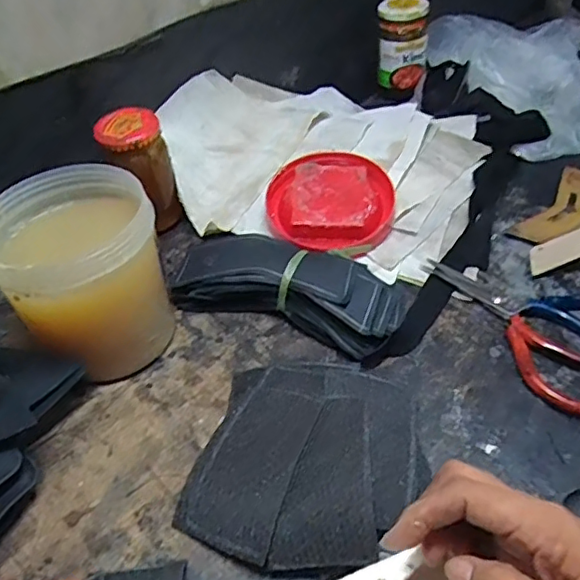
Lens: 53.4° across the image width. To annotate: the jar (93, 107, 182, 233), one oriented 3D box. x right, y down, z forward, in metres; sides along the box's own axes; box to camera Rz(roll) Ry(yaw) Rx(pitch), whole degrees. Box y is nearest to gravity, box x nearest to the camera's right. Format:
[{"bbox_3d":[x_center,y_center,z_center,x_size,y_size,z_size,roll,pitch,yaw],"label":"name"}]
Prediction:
[{"bbox_3d":[-0.141,-0.109,0.556,0.056,0.115,0.051,-3,44,3],"label":"jar"}]

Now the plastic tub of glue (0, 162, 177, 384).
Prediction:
[{"bbox_3d":[-0.155,-0.007,0.449,0.113,0.130,0.112,-3,44,3],"label":"plastic tub of glue"}]

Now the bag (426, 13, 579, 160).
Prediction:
[{"bbox_3d":[0.254,-0.251,0.684,0.187,0.068,0.237,9,46,15],"label":"bag"}]

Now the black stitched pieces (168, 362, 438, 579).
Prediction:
[{"bbox_3d":[0.011,0.105,0.372,0.140,0.052,0.138,10,47,16],"label":"black stitched pieces"}]

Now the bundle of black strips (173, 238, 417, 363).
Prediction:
[{"bbox_3d":[-0.001,-0.004,0.481,0.186,0.039,0.079,15,48,21],"label":"bundle of black strips"}]

